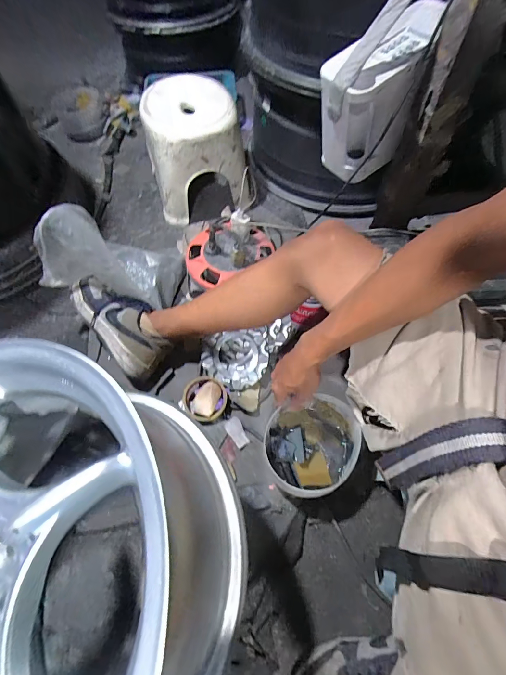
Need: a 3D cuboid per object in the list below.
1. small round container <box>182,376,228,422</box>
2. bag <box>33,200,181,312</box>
[{"bbox_3d":[-0.096,0.123,0.676,0.085,0.029,0.092,0,61,-1],"label":"small round container"},{"bbox_3d":[-0.295,-0.161,0.718,0.289,0.130,0.160,15,55,-33],"label":"bag"}]

